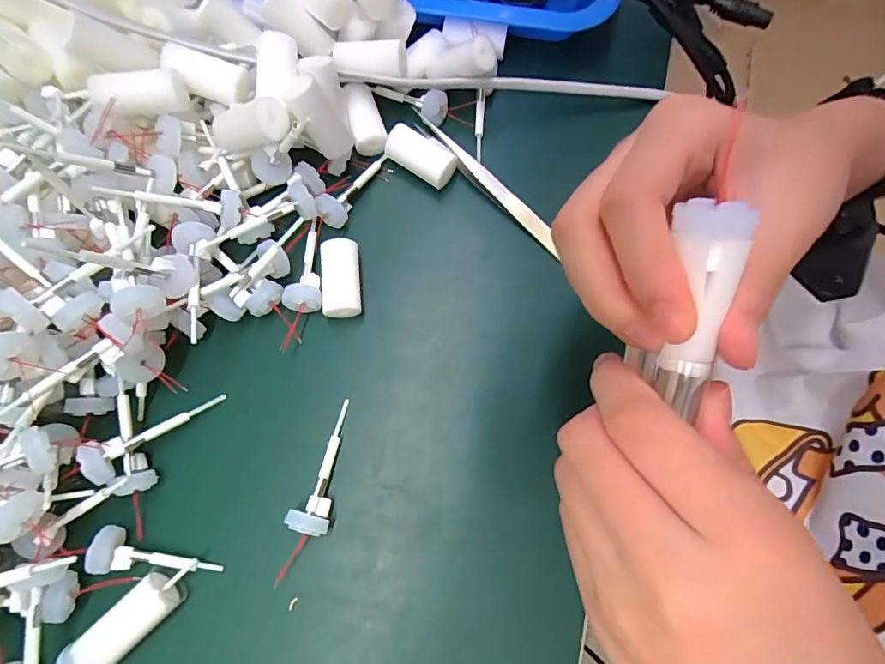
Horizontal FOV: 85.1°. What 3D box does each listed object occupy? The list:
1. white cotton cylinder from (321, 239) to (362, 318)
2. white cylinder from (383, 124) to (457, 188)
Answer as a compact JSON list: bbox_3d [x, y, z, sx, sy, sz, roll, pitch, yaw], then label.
[{"bbox_3d":[-0.056,-0.028,0.266,0.021,0.017,0.044,-6,74,-1],"label":"white cotton cylinder"},{"bbox_3d":[-0.012,-0.103,0.288,0.043,0.020,0.022,38,78,10],"label":"white cylinder"}]

